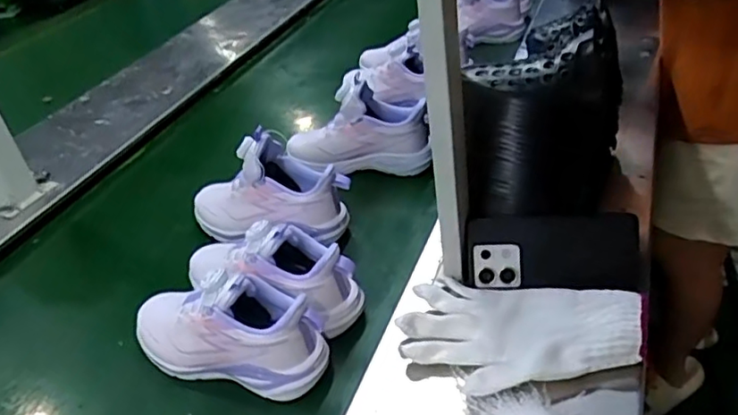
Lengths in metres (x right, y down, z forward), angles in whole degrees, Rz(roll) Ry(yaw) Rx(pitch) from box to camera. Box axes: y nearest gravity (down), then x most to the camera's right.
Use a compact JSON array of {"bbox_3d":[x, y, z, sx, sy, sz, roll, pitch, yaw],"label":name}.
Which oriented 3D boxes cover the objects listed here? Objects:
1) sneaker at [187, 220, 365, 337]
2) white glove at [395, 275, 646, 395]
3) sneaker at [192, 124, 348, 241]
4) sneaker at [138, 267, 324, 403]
[{"bbox_3d":[-0.116,0.072,0.647,0.217,0.108,0.088,14,44,19],"label":"sneaker"},{"bbox_3d":[0.135,0.113,0.552,0.211,0.047,0.133,7,42,12],"label":"white glove"},{"bbox_3d":[-0.131,-0.014,0.759,0.215,0.128,0.098,8,42,13],"label":"sneaker"},{"bbox_3d":[-0.148,0.115,0.599,0.216,0.106,0.078,11,43,16],"label":"sneaker"}]

